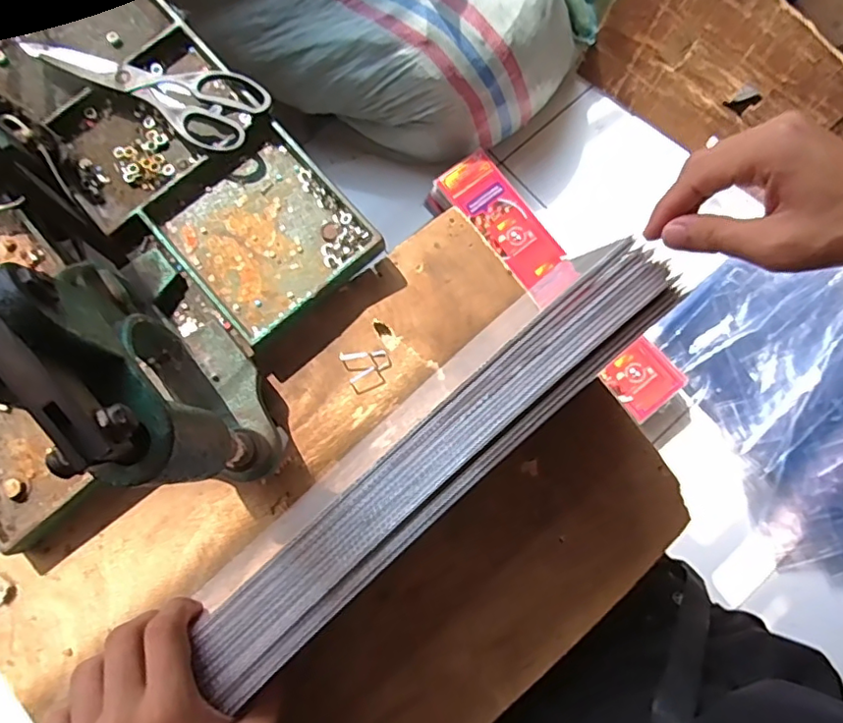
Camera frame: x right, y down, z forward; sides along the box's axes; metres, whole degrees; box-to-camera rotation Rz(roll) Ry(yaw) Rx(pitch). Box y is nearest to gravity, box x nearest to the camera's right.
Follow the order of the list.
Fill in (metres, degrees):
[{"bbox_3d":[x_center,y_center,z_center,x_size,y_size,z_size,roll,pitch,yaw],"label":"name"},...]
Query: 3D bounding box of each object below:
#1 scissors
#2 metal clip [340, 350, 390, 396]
[{"bbox_3d":[-0.214,-0.230,0.459,0.191,0.010,0.066,29,81,5],"label":"scissors"},{"bbox_3d":[-0.042,0.004,0.454,0.035,0.004,0.035,-22,80,-4],"label":"metal clip"}]

